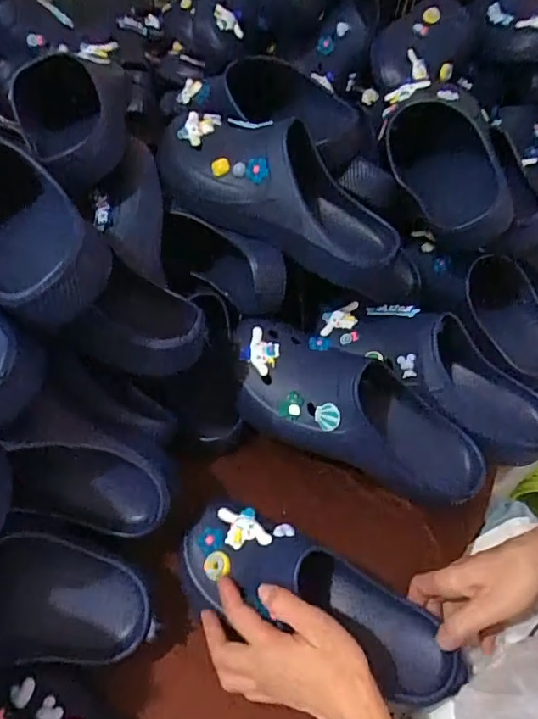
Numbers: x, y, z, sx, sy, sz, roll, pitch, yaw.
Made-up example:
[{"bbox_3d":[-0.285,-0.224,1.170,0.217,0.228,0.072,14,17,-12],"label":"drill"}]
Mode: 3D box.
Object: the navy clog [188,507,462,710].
[{"bbox_3d":[0.039,0.203,0.445,0.251,0.096,0.083,25,56,12],"label":"navy clog"}]

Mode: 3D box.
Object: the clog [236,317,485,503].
[{"bbox_3d":[0.083,0.036,0.545,0.261,0.085,0.127,19,54,0],"label":"clog"}]

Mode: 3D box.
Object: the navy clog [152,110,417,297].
[{"bbox_3d":[0.015,-0.184,0.549,0.307,0.100,0.111,32,58,6],"label":"navy clog"}]

